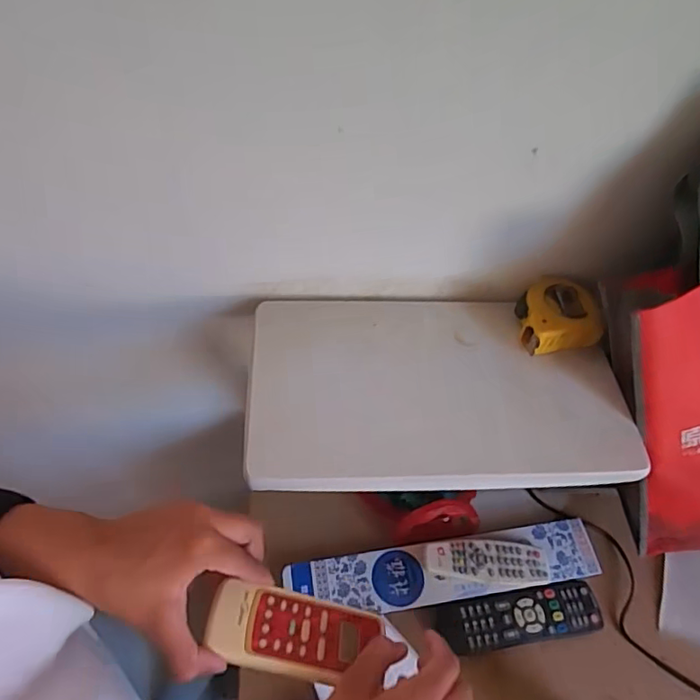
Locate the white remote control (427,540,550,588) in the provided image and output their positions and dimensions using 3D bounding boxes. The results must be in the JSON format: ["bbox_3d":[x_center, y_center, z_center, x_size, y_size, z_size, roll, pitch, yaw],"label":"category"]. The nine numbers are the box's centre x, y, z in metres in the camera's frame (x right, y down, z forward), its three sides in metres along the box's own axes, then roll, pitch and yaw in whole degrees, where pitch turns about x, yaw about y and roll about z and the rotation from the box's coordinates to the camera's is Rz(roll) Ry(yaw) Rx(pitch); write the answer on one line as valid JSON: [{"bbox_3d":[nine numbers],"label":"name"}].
[{"bbox_3d":[0.159,0.244,0.587,0.142,0.027,0.045,1,54,-1],"label":"white remote control"}]

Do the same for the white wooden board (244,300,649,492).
[{"bbox_3d":[0.080,0.028,0.483,0.340,0.031,0.200,-1,55,-3],"label":"white wooden board"}]

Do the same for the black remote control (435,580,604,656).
[{"bbox_3d":[0.190,0.299,0.570,0.185,0.020,0.052,-7,55,-7],"label":"black remote control"}]

